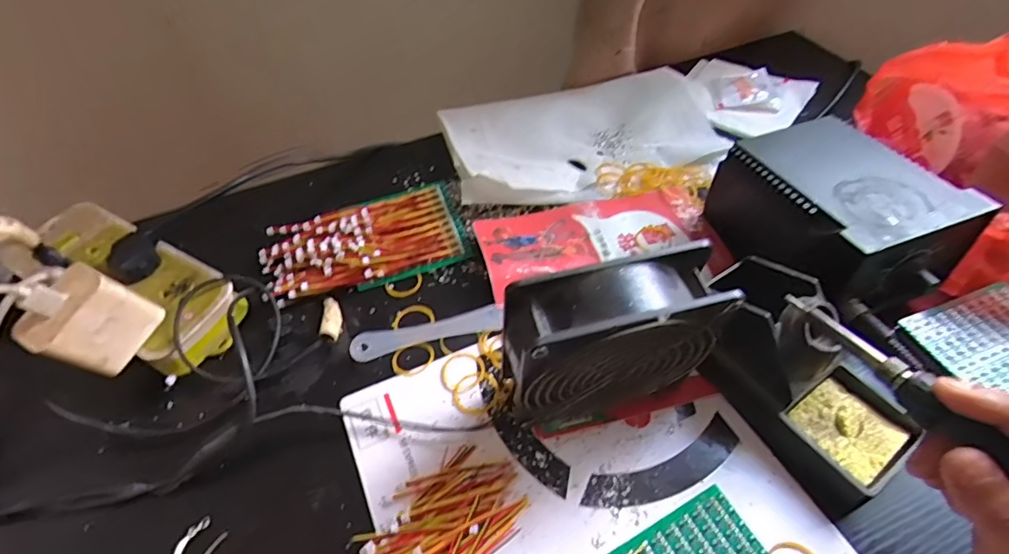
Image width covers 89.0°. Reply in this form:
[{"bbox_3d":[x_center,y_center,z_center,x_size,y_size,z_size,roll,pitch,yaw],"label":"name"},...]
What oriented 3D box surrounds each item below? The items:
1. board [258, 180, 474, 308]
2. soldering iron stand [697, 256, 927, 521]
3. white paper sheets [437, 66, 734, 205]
[{"bbox_3d":[-0.120,-0.033,0.445,0.167,0.022,0.088,-18,52,-13],"label":"board"},{"bbox_3d":[0.189,0.054,0.329,0.071,0.077,0.150,-27,55,-19],"label":"soldering iron stand"},{"bbox_3d":[0.083,-0.153,0.524,0.281,0.029,0.143,-16,52,-11],"label":"white paper sheets"}]

